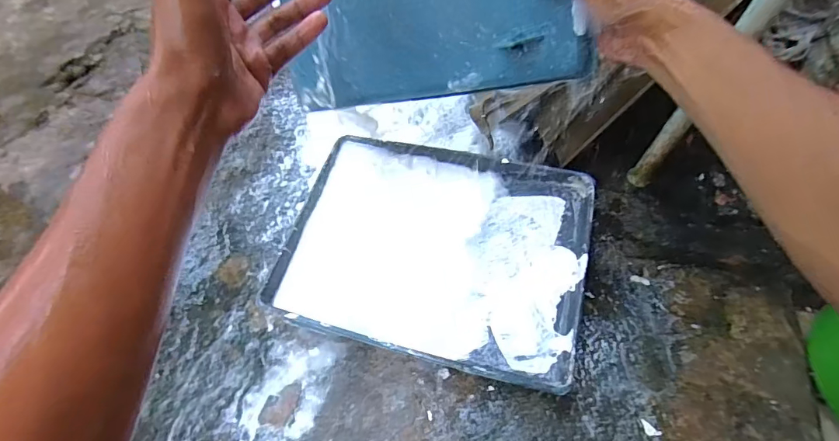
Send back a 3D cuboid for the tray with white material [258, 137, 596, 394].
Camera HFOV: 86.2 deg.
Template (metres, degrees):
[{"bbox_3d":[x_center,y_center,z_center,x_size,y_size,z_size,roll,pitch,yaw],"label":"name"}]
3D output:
[{"bbox_3d":[0.017,0.027,0.548,0.351,0.046,0.273,13,63,9],"label":"tray with white material"}]

